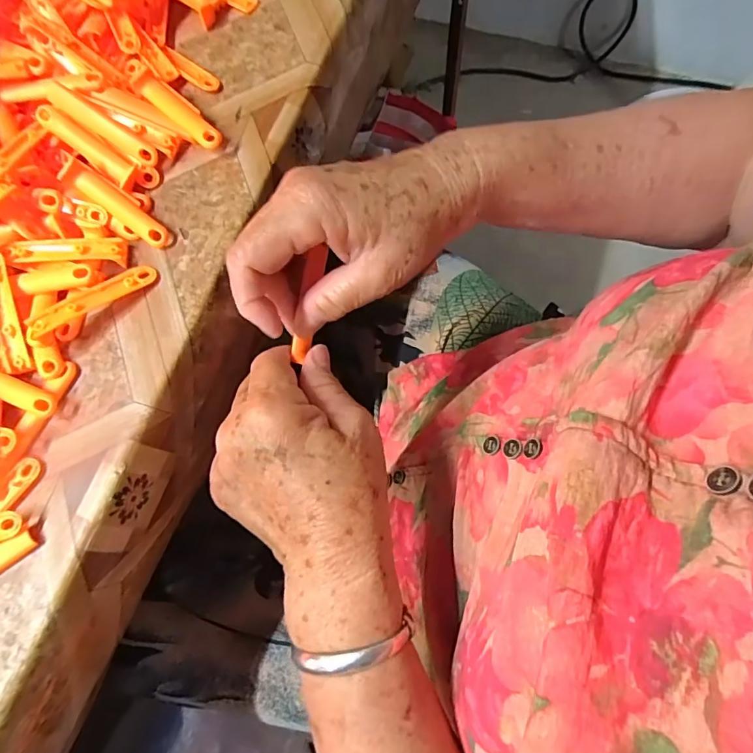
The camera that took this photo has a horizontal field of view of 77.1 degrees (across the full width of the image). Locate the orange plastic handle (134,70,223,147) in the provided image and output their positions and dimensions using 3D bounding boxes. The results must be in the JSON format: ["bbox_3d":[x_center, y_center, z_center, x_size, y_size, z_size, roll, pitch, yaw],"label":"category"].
[{"bbox_3d":[-0.135,-0.181,0.325,0.079,0.012,0.017,42,81,13],"label":"orange plastic handle"}]

